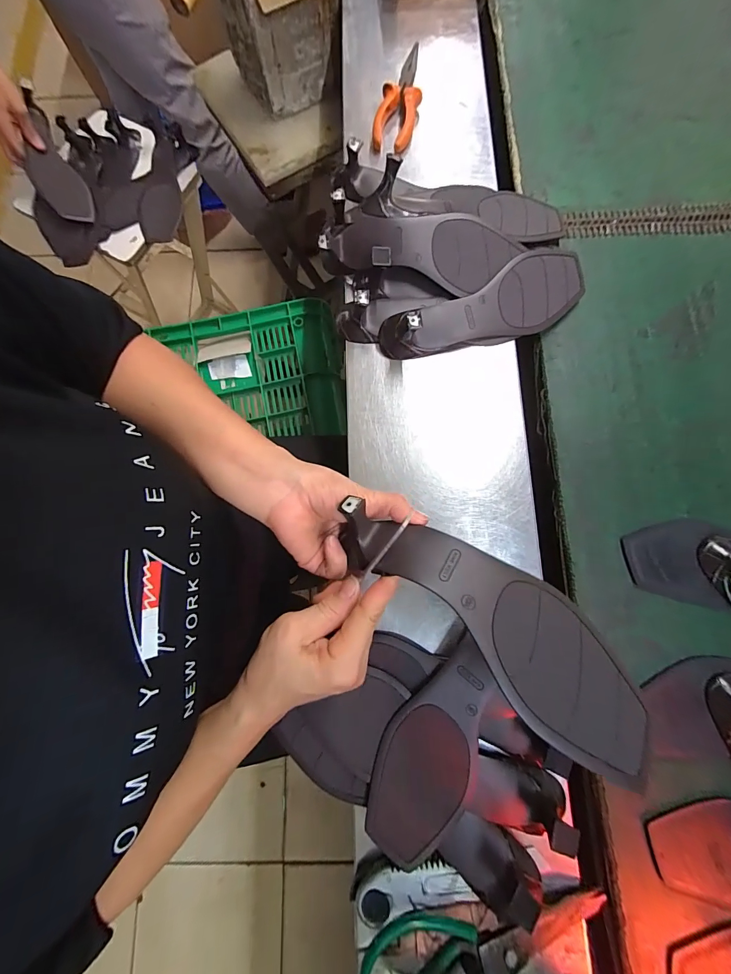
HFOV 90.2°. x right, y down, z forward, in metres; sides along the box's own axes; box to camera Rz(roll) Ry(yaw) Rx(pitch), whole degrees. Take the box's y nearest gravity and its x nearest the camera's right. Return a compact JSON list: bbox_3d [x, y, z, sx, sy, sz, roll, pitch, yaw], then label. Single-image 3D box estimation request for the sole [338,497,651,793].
[{"bbox_3d":[0.079,0.080,0.250,0.227,0.046,0.077,37,80,20],"label":"sole"}]

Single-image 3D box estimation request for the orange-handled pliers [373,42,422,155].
[{"bbox_3d":[0.048,-0.507,0.483,0.048,0.031,0.150,15,79,4],"label":"orange-handled pliers"}]

